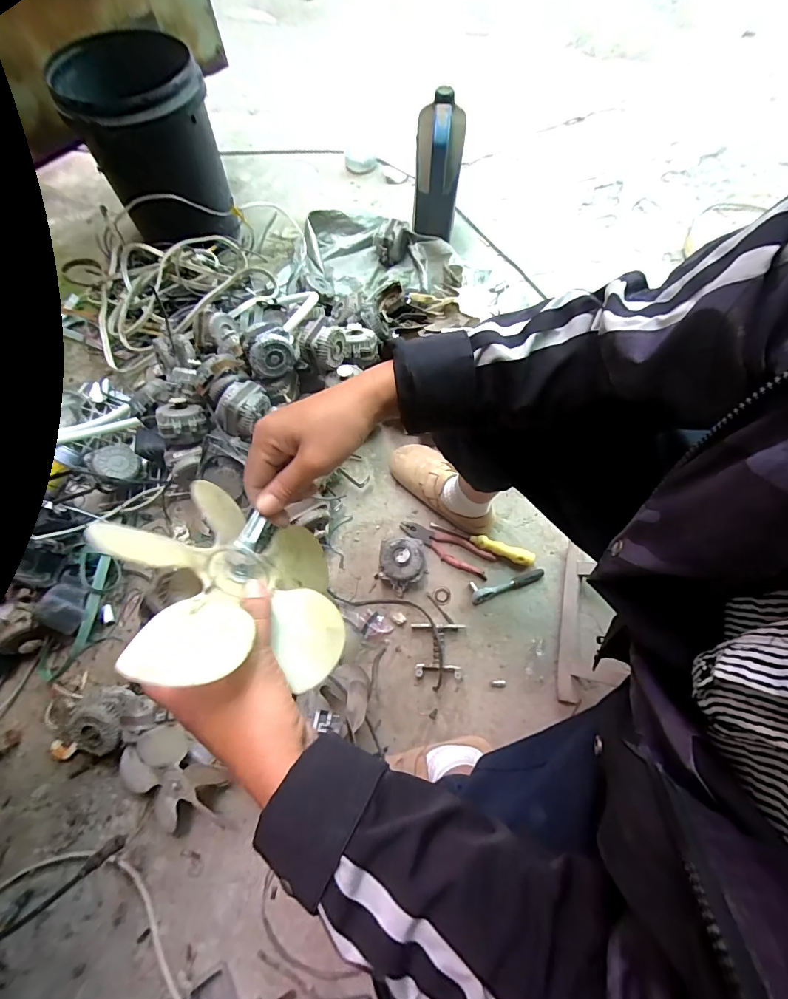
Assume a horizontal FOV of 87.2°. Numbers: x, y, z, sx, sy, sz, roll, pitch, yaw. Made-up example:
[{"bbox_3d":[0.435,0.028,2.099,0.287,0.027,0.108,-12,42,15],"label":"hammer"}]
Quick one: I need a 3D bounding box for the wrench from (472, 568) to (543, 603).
[{"bbox_3d":[0.216,0.161,0.789,0.147,0.021,0.038,-15,69,-5],"label":"wrench"}]

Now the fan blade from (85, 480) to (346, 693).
[{"bbox_3d":[-0.120,0.057,0.305,0.172,0.025,0.166,26,29,-27],"label":"fan blade"}]

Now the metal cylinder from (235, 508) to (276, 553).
[{"bbox_3d":[-0.105,0.027,0.315,0.015,0.017,0.028,18,70,8],"label":"metal cylinder"}]

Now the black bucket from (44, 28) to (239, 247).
[{"bbox_3d":[-0.573,-0.855,1.029,0.275,0.325,0.275,0,69,1],"label":"black bucket"}]

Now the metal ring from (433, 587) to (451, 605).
[{"bbox_3d":[0.093,0.185,0.795,0.032,0.006,0.034,0,69,1],"label":"metal ring"}]

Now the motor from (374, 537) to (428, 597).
[{"bbox_3d":[0.015,0.118,0.781,0.092,0.070,0.093,0,69,1],"label":"motor"}]

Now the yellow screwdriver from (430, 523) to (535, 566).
[{"bbox_3d":[0.173,0.087,0.817,0.207,0.021,0.030,18,70,8],"label":"yellow screwdriver"}]

